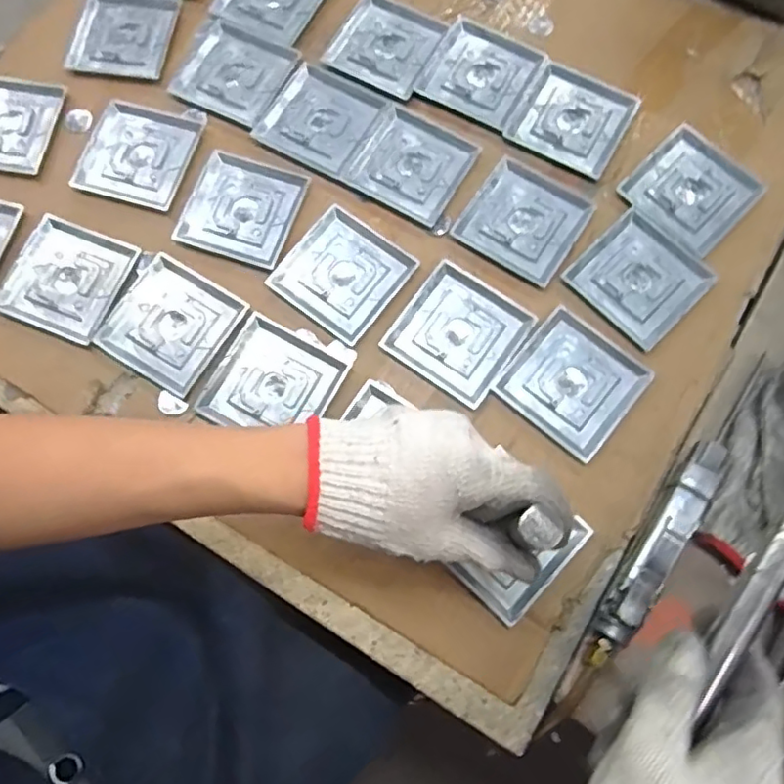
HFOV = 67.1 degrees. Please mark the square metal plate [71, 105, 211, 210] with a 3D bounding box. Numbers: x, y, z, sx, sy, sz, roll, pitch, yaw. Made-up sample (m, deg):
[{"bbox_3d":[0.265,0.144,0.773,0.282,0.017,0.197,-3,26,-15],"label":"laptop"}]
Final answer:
[{"bbox_3d":[-0.219,-0.208,0.510,0.087,0.004,0.092,16,76,6],"label":"square metal plate"}]

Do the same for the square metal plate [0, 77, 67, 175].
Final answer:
[{"bbox_3d":[-0.343,-0.237,0.521,0.085,0.006,0.088,13,76,5],"label":"square metal plate"}]

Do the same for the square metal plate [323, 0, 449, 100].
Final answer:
[{"bbox_3d":[-0.005,-0.319,0.539,0.086,0.004,0.087,27,77,8],"label":"square metal plate"}]

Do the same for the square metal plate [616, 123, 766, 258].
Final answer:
[{"bbox_3d":[0.251,-0.169,0.495,0.091,0.007,0.090,43,80,11],"label":"square metal plate"}]

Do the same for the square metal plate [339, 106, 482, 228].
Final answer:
[{"bbox_3d":[0.017,-0.196,0.504,0.091,0.004,0.087,30,78,9],"label":"square metal plate"}]

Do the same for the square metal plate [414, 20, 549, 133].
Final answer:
[{"bbox_3d":[0.081,-0.284,0.526,0.093,0.004,0.088,28,77,8],"label":"square metal plate"}]

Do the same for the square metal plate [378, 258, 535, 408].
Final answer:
[{"bbox_3d":[0.053,-0.048,0.465,0.090,0.005,0.091,35,78,10],"label":"square metal plate"}]

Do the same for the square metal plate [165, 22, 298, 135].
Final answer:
[{"bbox_3d":[-0.143,-0.287,0.534,0.093,0.007,0.086,26,77,8],"label":"square metal plate"}]

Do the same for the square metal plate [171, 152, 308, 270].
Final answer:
[{"bbox_3d":[-0.125,-0.154,0.496,0.088,0.004,0.087,17,76,6],"label":"square metal plate"}]

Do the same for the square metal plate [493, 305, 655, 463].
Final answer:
[{"bbox_3d":[0.139,-0.007,0.453,0.089,0.006,0.089,40,79,11],"label":"square metal plate"}]

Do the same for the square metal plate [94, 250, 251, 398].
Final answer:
[{"bbox_3d":[-0.175,-0.054,0.472,0.089,0.004,0.092,32,78,9],"label":"square metal plate"}]

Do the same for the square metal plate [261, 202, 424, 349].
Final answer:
[{"bbox_3d":[-0.039,-0.096,0.479,0.089,0.004,0.090,38,79,10],"label":"square metal plate"}]

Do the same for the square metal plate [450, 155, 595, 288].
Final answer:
[{"bbox_3d":[0.110,-0.143,0.491,0.088,0.004,0.089,33,78,9],"label":"square metal plate"}]

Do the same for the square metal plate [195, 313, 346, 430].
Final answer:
[{"bbox_3d":[-0.092,-0.006,0.457,0.087,0.004,0.087,28,77,8],"label":"square metal plate"}]

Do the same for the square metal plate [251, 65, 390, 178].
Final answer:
[{"bbox_3d":[-0.062,-0.239,0.518,0.090,0.004,0.088,29,77,8],"label":"square metal plate"}]

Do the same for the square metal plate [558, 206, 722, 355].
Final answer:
[{"bbox_3d":[0.199,-0.092,0.474,0.089,0.006,0.089,-43,78,-9],"label":"square metal plate"}]

